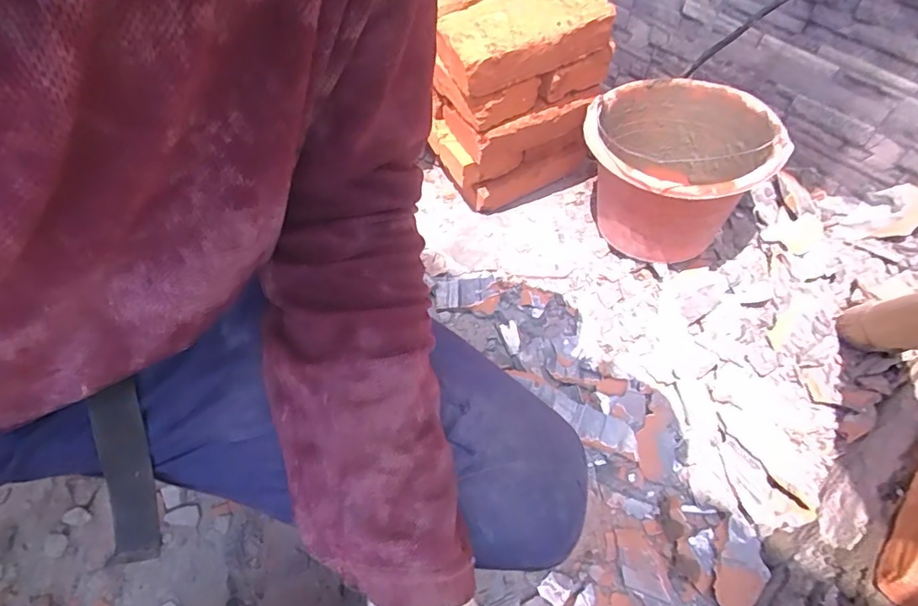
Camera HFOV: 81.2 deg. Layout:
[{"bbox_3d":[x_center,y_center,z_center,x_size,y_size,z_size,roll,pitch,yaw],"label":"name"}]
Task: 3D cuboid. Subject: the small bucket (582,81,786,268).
[{"bbox_3d":[0.271,-0.175,0.707,0.243,0.170,0.222,2,54,-3],"label":"small bucket"}]

